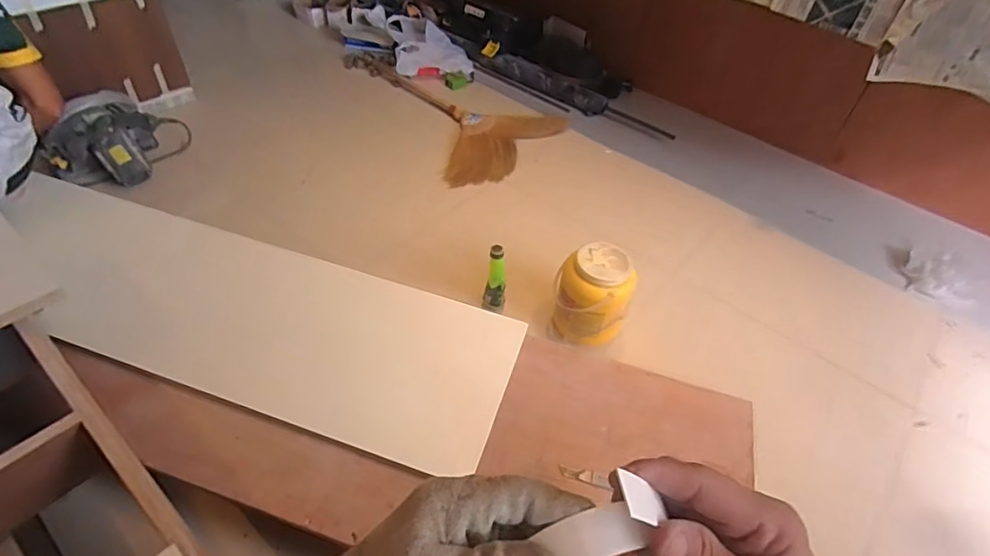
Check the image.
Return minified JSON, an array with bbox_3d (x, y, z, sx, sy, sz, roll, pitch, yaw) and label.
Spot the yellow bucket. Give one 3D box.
[{"bbox_3d":[0.222,0.038,1.201,0.168,0.190,0.176,3,47,-3],"label":"yellow bucket"}]

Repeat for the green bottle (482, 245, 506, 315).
[{"bbox_3d":[0.003,0.003,1.251,0.055,0.197,0.052,5,47,-2],"label":"green bottle"}]

